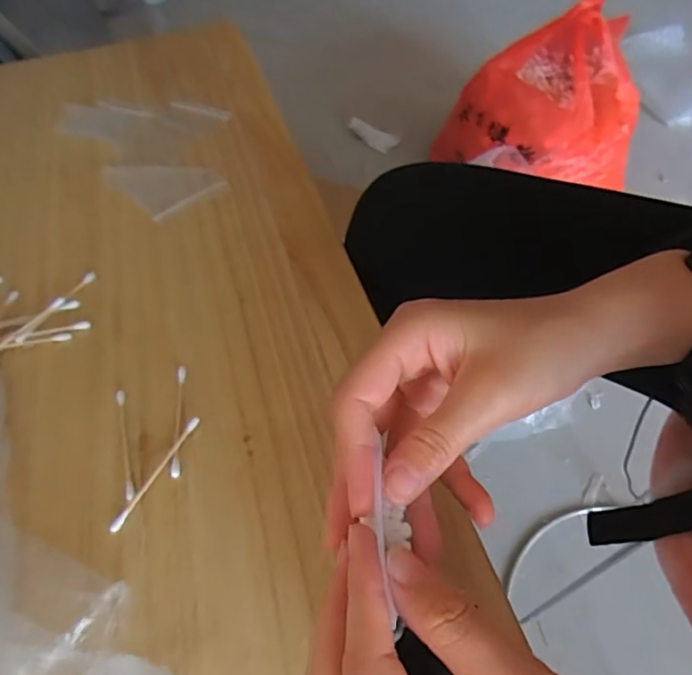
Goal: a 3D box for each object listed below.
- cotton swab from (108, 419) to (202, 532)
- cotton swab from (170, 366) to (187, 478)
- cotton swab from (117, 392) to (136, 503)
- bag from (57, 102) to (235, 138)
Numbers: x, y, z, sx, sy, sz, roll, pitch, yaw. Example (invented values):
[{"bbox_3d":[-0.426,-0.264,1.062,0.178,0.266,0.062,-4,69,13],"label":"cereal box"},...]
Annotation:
[{"bbox_3d":[-0.102,0.072,0.289,0.005,0.006,0.070,24,57,18],"label":"cotton swab"},{"bbox_3d":[-0.097,0.046,0.309,0.005,0.004,0.073,-6,53,-4],"label":"cotton swab"},{"bbox_3d":[-0.125,0.058,0.302,0.005,0.004,0.071,-16,54,-11],"label":"cotton swab"},{"bbox_3d":[-0.190,-0.206,0.503,0.148,0.013,0.060,-6,53,-4],"label":"bag"}]

